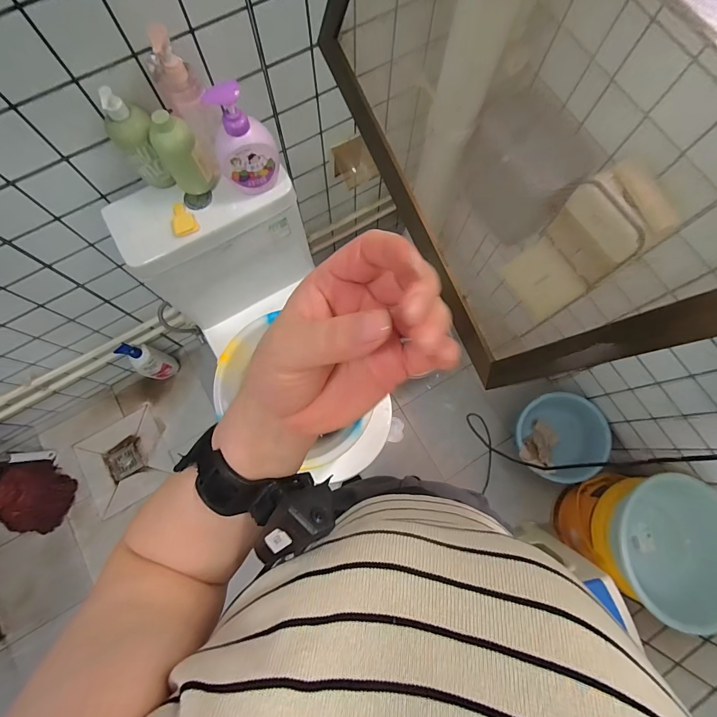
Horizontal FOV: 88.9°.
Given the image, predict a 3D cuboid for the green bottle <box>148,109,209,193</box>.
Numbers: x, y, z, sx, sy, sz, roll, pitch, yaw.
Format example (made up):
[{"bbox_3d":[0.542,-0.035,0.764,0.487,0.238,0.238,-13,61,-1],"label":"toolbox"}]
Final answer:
[{"bbox_3d":[-0.319,-0.369,0.654,0.070,0.143,0.056,-32,78,-8],"label":"green bottle"}]

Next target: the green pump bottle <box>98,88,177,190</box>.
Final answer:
[{"bbox_3d":[-0.390,-0.381,0.643,0.065,0.164,0.060,-10,76,-3],"label":"green pump bottle"}]

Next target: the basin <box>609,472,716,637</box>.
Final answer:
[{"bbox_3d":[0.820,0.484,0.953,0.335,0.138,0.345,0,76,0],"label":"basin"}]

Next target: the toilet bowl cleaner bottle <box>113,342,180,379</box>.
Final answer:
[{"bbox_3d":[-0.725,0.011,1.262,0.067,0.246,0.099,26,77,6],"label":"toilet bowl cleaner bottle"}]

